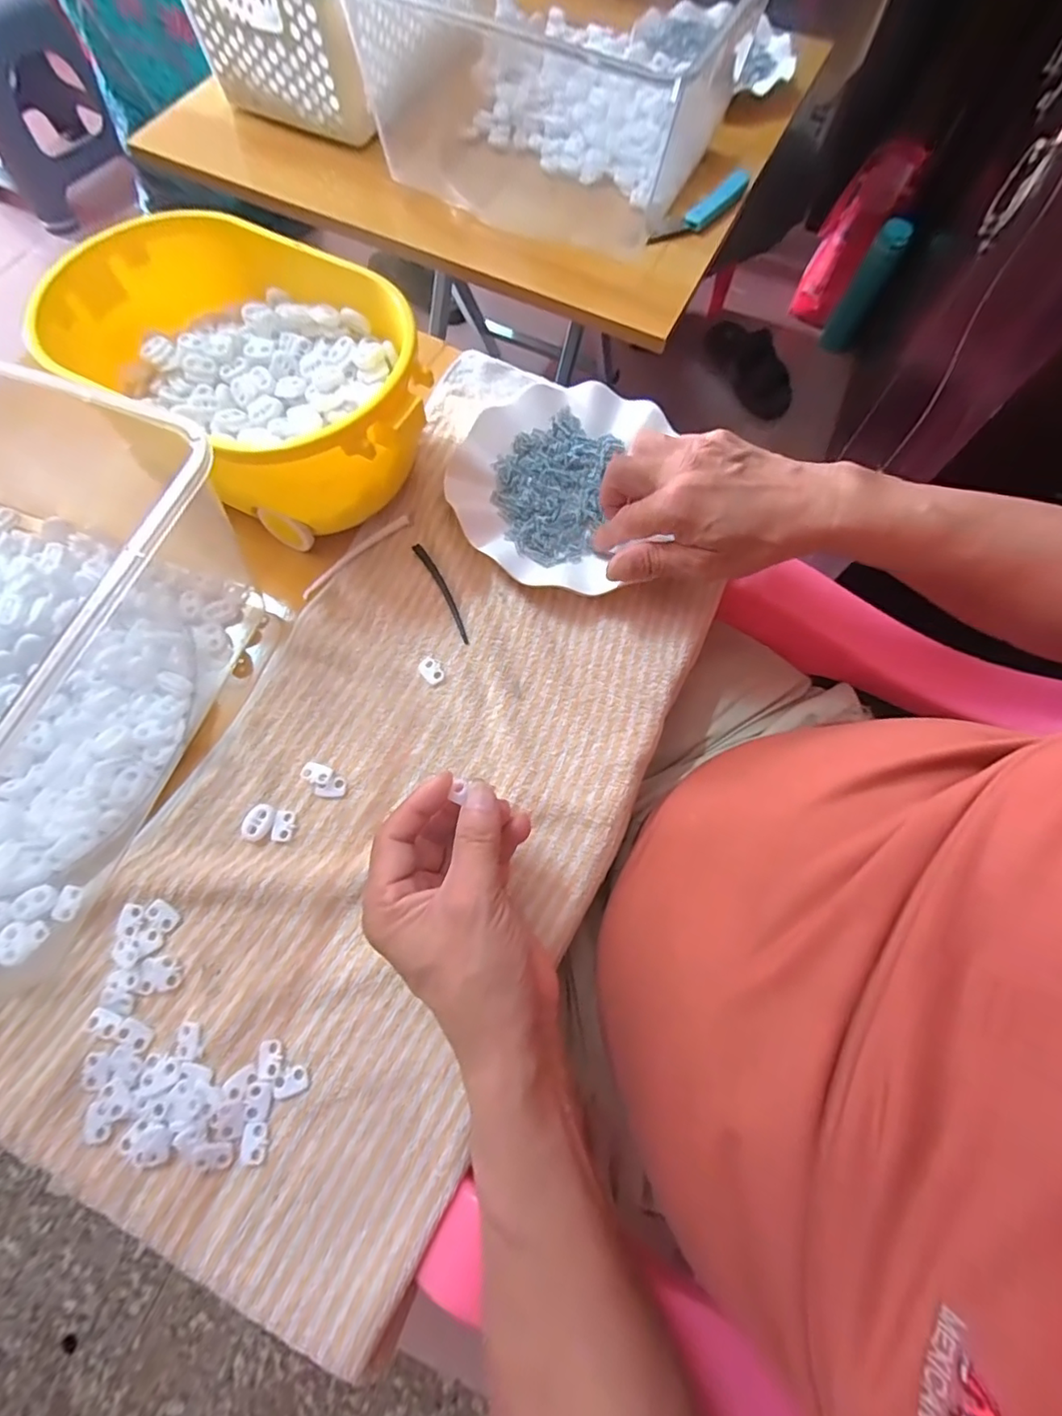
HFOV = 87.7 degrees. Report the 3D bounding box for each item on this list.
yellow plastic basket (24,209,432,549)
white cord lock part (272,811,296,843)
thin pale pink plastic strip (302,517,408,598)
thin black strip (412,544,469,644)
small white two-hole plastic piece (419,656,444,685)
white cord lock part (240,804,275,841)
[{"bbox_3d":[-0.182,-0.221,0.386,0.238,0.102,0.152,34,72,10],"label":"yellow plastic basket"},{"bbox_3d":[-0.151,0.072,0.336,0.012,0.004,0.018,9,70,1],"label":"white cord lock part"},{"bbox_3d":[-0.127,-0.111,0.402,0.094,0.006,0.008,-41,76,-15],"label":"thin pale pink plastic strip"},{"bbox_3d":[-0.063,-0.084,0.395,0.009,0.004,0.087,-26,73,-11],"label":"thin black strip"},{"bbox_3d":[-0.067,-0.026,0.374,0.013,0.004,0.019,-41,76,-15],"label":"small white two-hole plastic piece"},{"bbox_3d":[-0.166,0.069,0.336,0.018,0.005,0.021,26,71,8],"label":"white cord lock part"}]

